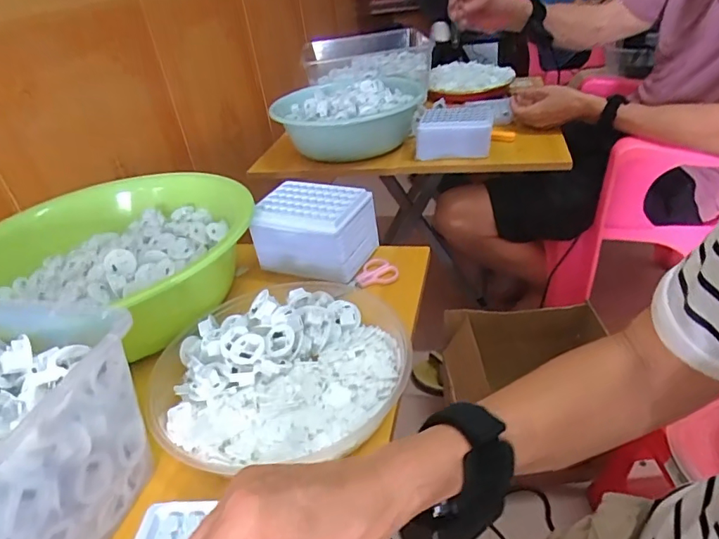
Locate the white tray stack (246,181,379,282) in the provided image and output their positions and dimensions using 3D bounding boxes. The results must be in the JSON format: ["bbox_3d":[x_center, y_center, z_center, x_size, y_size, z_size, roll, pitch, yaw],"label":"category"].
[{"bbox_3d":[-0.056,-0.051,0.621,0.130,0.089,0.095,8,36,21],"label":"white tray stack"}]

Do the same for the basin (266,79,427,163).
[{"bbox_3d":[-0.018,-0.302,0.980,0.286,0.108,0.270,-5,33,3],"label":"basin"}]

